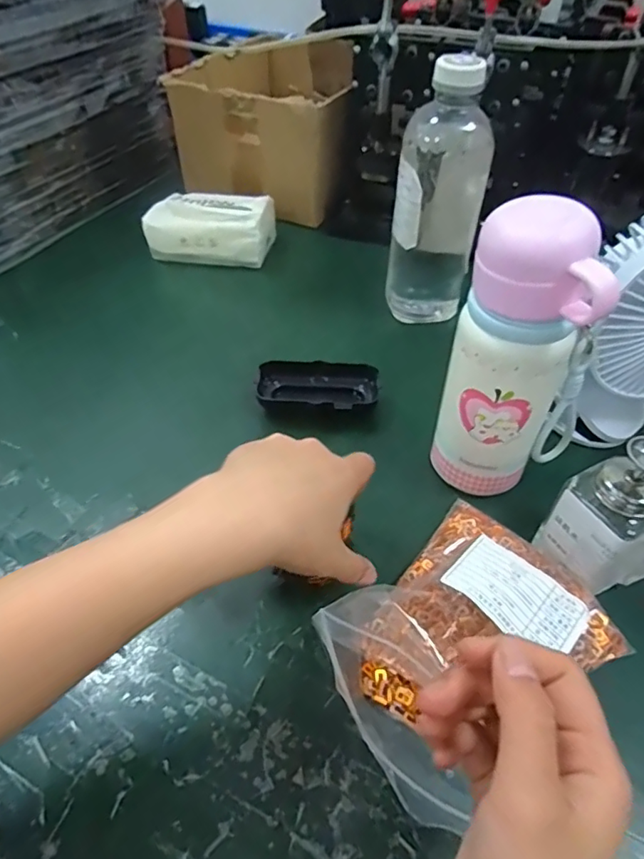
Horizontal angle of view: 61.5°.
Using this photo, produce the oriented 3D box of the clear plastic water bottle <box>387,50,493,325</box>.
[{"bbox_3d":[0.112,-0.215,0.524,0.085,0.234,0.081,12,48,9],"label":"clear plastic water bottle"}]

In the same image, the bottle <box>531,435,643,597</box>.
[{"bbox_3d":[0.187,0.058,0.348,0.049,0.120,0.062,-27,53,-24],"label":"bottle"}]

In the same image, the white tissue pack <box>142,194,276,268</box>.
[{"bbox_3d":[-0.135,-0.248,0.669,0.147,0.057,0.084,7,47,4],"label":"white tissue pack"}]

